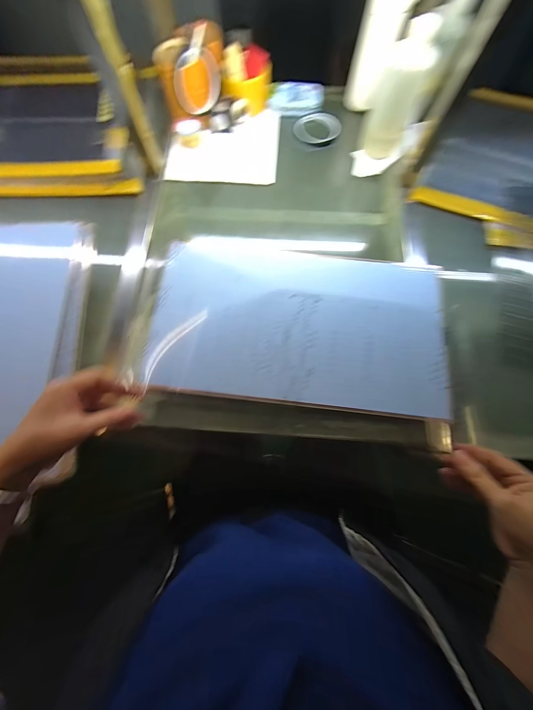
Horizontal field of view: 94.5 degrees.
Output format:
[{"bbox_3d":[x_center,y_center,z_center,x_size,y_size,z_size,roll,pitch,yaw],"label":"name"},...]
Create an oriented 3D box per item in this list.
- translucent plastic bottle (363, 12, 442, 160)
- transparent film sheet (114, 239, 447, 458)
[{"bbox_3d":[0.233,-0.467,0.443,0.076,0.165,0.077,6,73,-1],"label":"translucent plastic bottle"},{"bbox_3d":[0.051,-0.034,0.378,0.442,0.070,0.304,5,73,-1],"label":"transparent film sheet"}]

